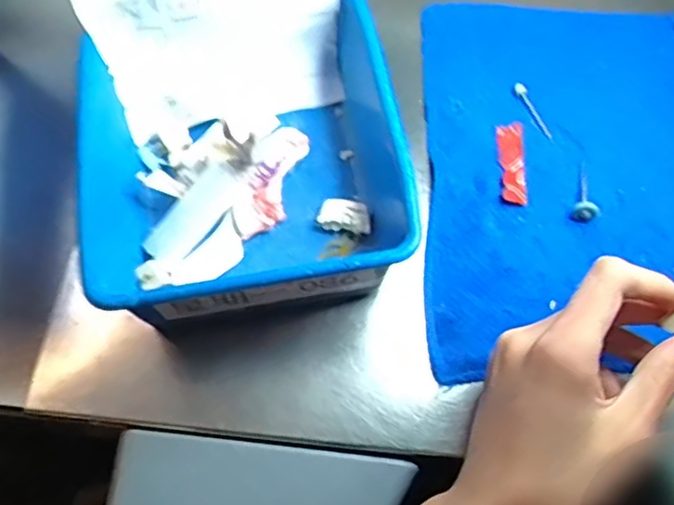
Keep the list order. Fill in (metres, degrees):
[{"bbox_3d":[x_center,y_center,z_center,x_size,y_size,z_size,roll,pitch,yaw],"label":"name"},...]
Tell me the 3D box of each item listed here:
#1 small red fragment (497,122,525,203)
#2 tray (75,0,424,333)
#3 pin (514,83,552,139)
[{"bbox_3d":[0.109,-0.057,0.394,0.016,0.006,0.060,7,66,0],"label":"small red fragment"},{"bbox_3d":[-0.049,-0.048,0.349,0.161,0.071,0.166,-9,67,-7],"label":"tray"},{"bbox_3d":[0.129,-0.094,0.413,0.006,0.004,0.043,-22,69,-12],"label":"pin"}]

